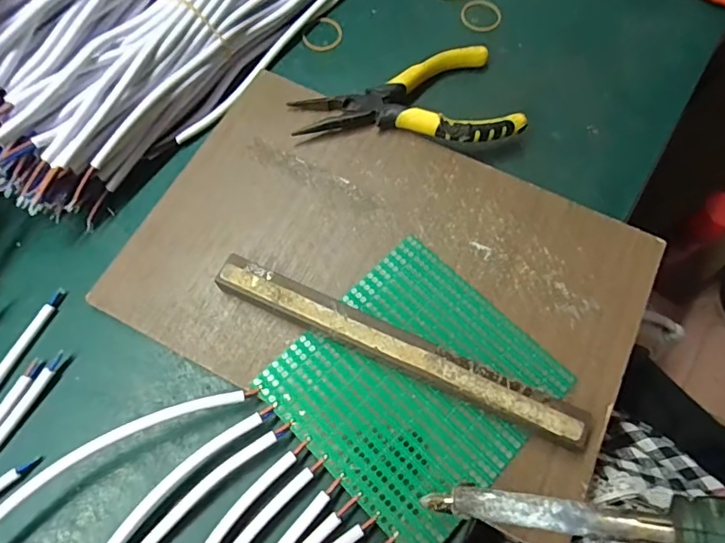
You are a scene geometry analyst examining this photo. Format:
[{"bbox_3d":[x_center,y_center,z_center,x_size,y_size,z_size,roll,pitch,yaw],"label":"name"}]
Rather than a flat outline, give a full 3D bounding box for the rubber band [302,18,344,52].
[{"bbox_3d":[-0.029,-0.182,0.383,0.024,0.004,0.032,35,73,11],"label":"rubber band"}]

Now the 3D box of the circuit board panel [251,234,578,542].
[{"bbox_3d":[0.030,0.061,0.281,0.125,0.006,0.129,43,74,13],"label":"circuit board panel"}]

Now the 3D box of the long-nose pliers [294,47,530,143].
[{"bbox_3d":[0.028,-0.112,0.341,0.144,0.024,0.079,-12,71,-6],"label":"long-nose pliers"}]

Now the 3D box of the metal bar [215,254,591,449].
[{"bbox_3d":[0.018,0.043,0.279,0.213,0.019,0.022,24,71,7],"label":"metal bar"}]

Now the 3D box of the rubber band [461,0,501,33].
[{"bbox_3d":[0.094,-0.201,0.391,0.031,0.004,0.030,1,70,-1],"label":"rubber band"}]

